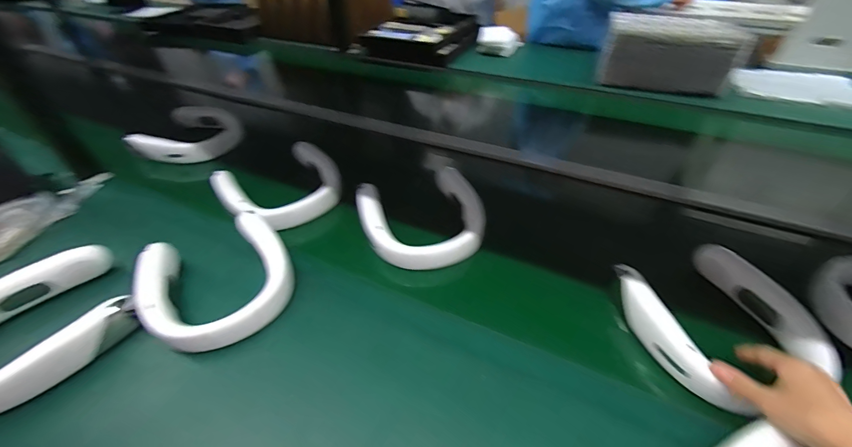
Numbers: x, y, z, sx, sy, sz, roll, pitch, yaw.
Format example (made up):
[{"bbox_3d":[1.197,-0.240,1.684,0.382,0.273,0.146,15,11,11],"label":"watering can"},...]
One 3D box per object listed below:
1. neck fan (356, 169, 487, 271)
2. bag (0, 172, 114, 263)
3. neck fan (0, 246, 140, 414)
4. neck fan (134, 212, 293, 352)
[{"bbox_3d":[-0.006,-0.010,0.595,0.190,0.048,0.181,-12,44,-10],"label":"neck fan"},{"bbox_3d":[-0.659,-0.013,0.599,0.116,0.056,0.269,19,47,22],"label":"bag"},{"bbox_3d":[-0.483,0.126,0.439,0.172,0.051,0.199,29,51,29],"label":"neck fan"},{"bbox_3d":[-0.282,0.074,0.491,0.177,0.059,0.188,-25,47,-23],"label":"neck fan"}]

